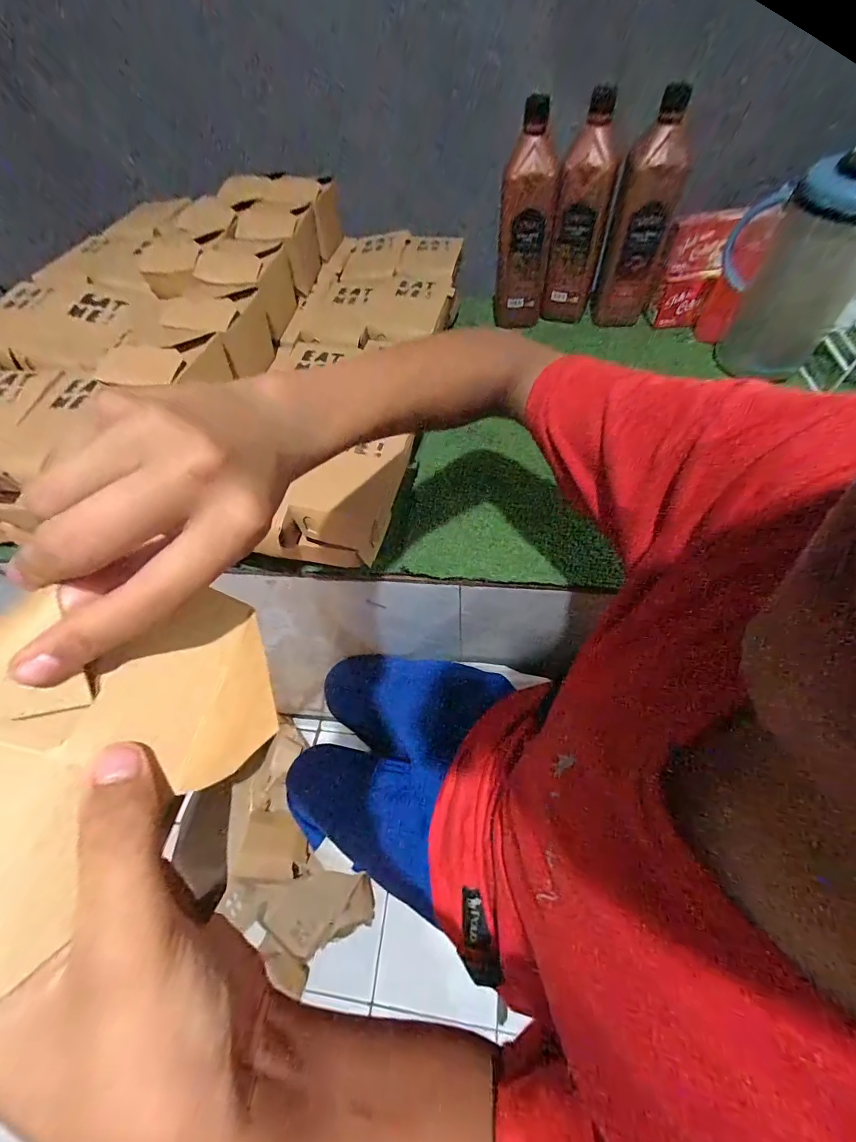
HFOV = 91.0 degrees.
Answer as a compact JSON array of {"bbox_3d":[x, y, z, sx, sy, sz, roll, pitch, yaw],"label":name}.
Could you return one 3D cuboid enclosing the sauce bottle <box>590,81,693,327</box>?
[{"bbox_3d":[0.293,-0.464,0.583,0.077,0.254,0.070,18,62,13],"label":"sauce bottle"}]

